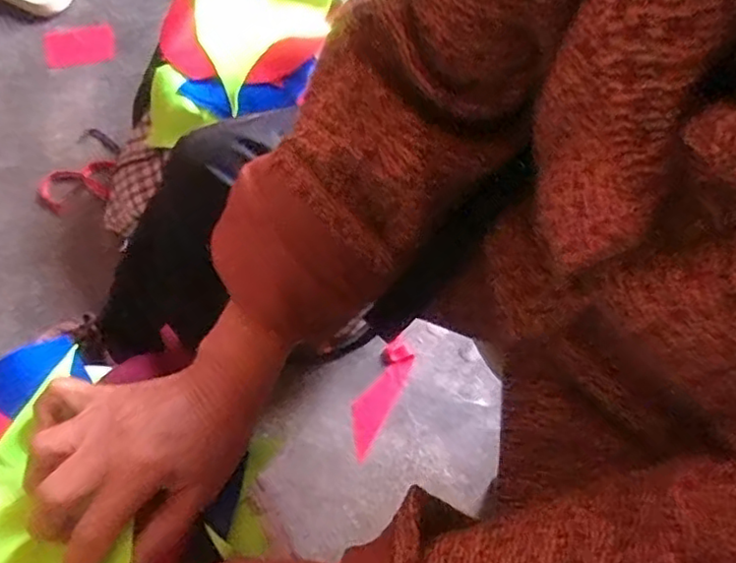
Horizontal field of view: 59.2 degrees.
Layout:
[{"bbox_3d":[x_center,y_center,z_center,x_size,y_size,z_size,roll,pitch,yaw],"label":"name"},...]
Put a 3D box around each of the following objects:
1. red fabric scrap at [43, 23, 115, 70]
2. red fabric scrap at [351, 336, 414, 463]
[{"bbox_3d":[-0.437,-0.356,0.981,0.102,0.005,0.057,-10,86,-3],"label":"red fabric scrap"},{"bbox_3d":[0.015,0.147,0.835,0.044,0.010,0.154,30,74,9],"label":"red fabric scrap"}]

